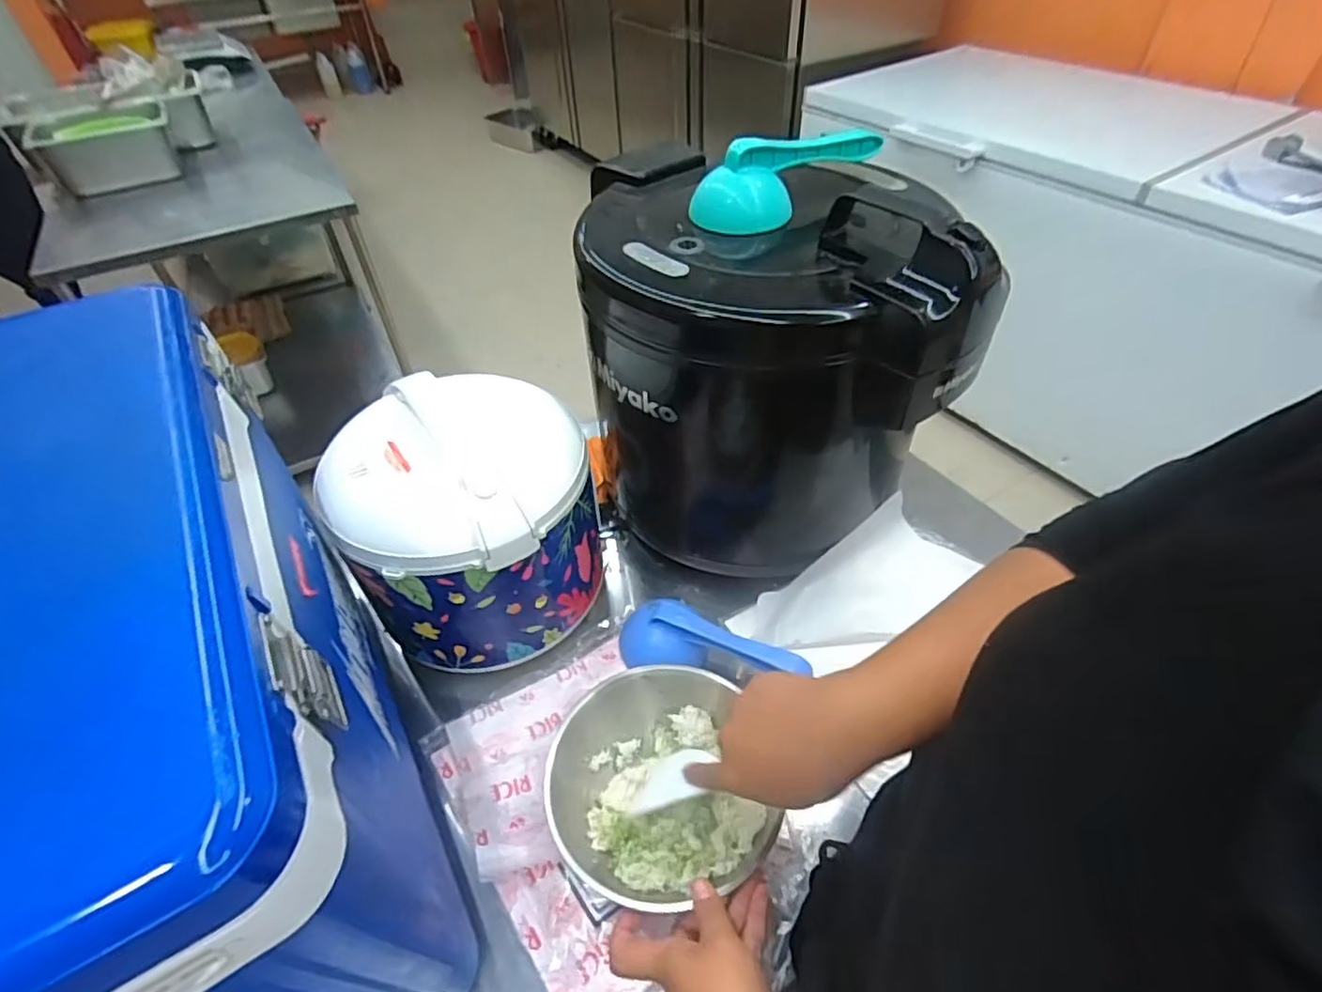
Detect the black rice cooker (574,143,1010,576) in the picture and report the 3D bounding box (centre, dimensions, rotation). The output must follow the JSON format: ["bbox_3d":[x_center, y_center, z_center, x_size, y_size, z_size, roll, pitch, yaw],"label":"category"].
[{"bbox_3d":[0.091,-0.146,0.696,0.327,0.377,0.345,-7,48,-3],"label":"black rice cooker"}]

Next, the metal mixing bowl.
[{"bbox_3d":[-0.008,0.242,0.546,0.174,0.074,0.179,-2,48,2],"label":"metal mixing bowl"}]

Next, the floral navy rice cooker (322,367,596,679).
[{"bbox_3d":[-0.187,0.019,0.654,0.239,0.205,0.227,-18,49,-12],"label":"floral navy rice cooker"}]

